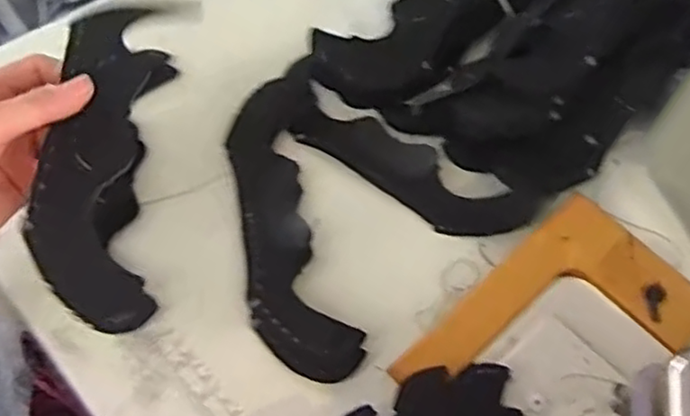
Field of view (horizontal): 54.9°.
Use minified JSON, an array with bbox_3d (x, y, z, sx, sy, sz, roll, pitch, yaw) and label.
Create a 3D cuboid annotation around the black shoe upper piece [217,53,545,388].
[{"bbox_3d":[-0.010,-0.013,0.483,0.198,0.029,0.217,-33,67,-21],"label":"black shoe upper piece"}]

